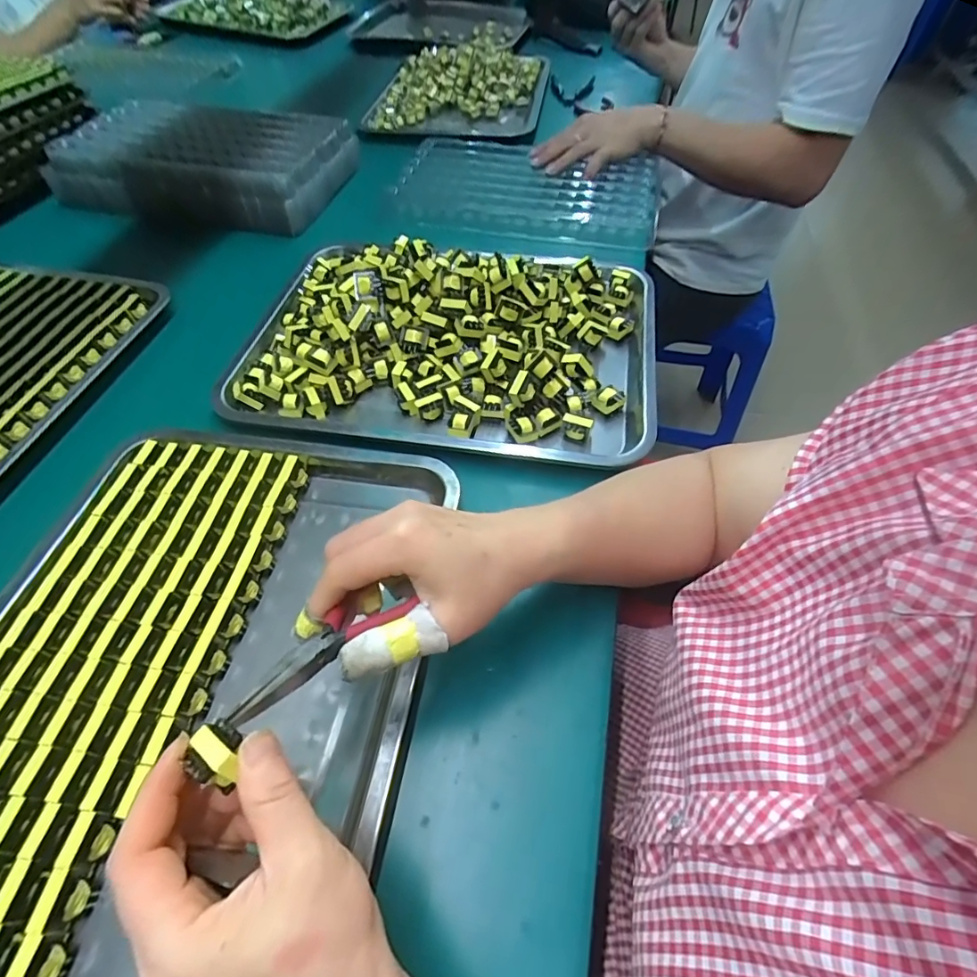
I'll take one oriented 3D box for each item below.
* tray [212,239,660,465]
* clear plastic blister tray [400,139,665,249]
[{"bbox_3d":[-0.035,-0.164,0.486,0.388,0.057,0.271,9,54,5],"label":"tray"},{"bbox_3d":[0.055,-0.421,0.696,0.335,0.020,0.246,7,54,4],"label":"clear plastic blister tray"}]

